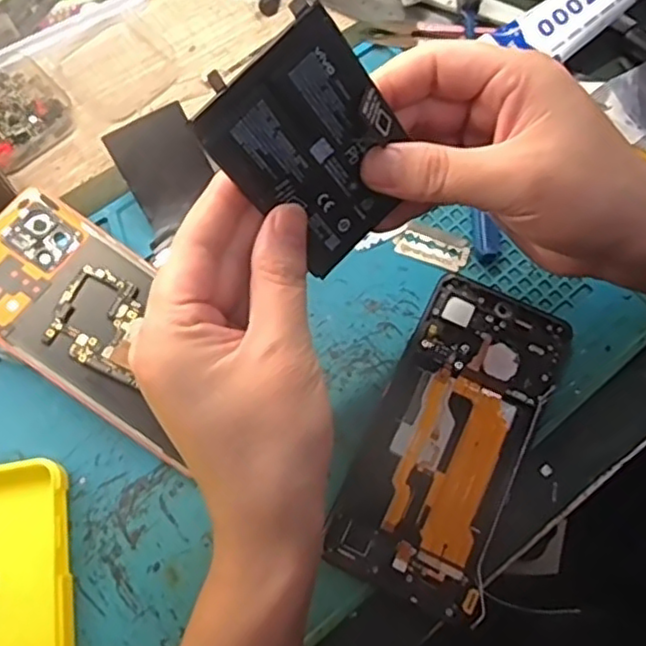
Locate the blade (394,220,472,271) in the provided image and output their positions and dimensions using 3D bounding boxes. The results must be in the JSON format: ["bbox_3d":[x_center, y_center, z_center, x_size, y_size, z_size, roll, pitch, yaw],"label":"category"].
[{"bbox_3d":[0.062,-0.044,0.374,0.041,0.004,0.023,22,71,6],"label":"blade"}]

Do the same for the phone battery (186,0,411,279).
[{"bbox_3d":[-0.001,-0.066,0.254,0.062,0.088,0.007,-43,38,0],"label":"phone battery"}]

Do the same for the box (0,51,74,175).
[{"bbox_3d":[-0.182,-0.129,0.393,0.054,0.022,0.062,-35,75,-13],"label":"box"}]

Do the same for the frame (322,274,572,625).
[{"bbox_3d":[0.064,0.055,0.335,0.075,0.010,0.162,24,71,7],"label":"frame"}]

